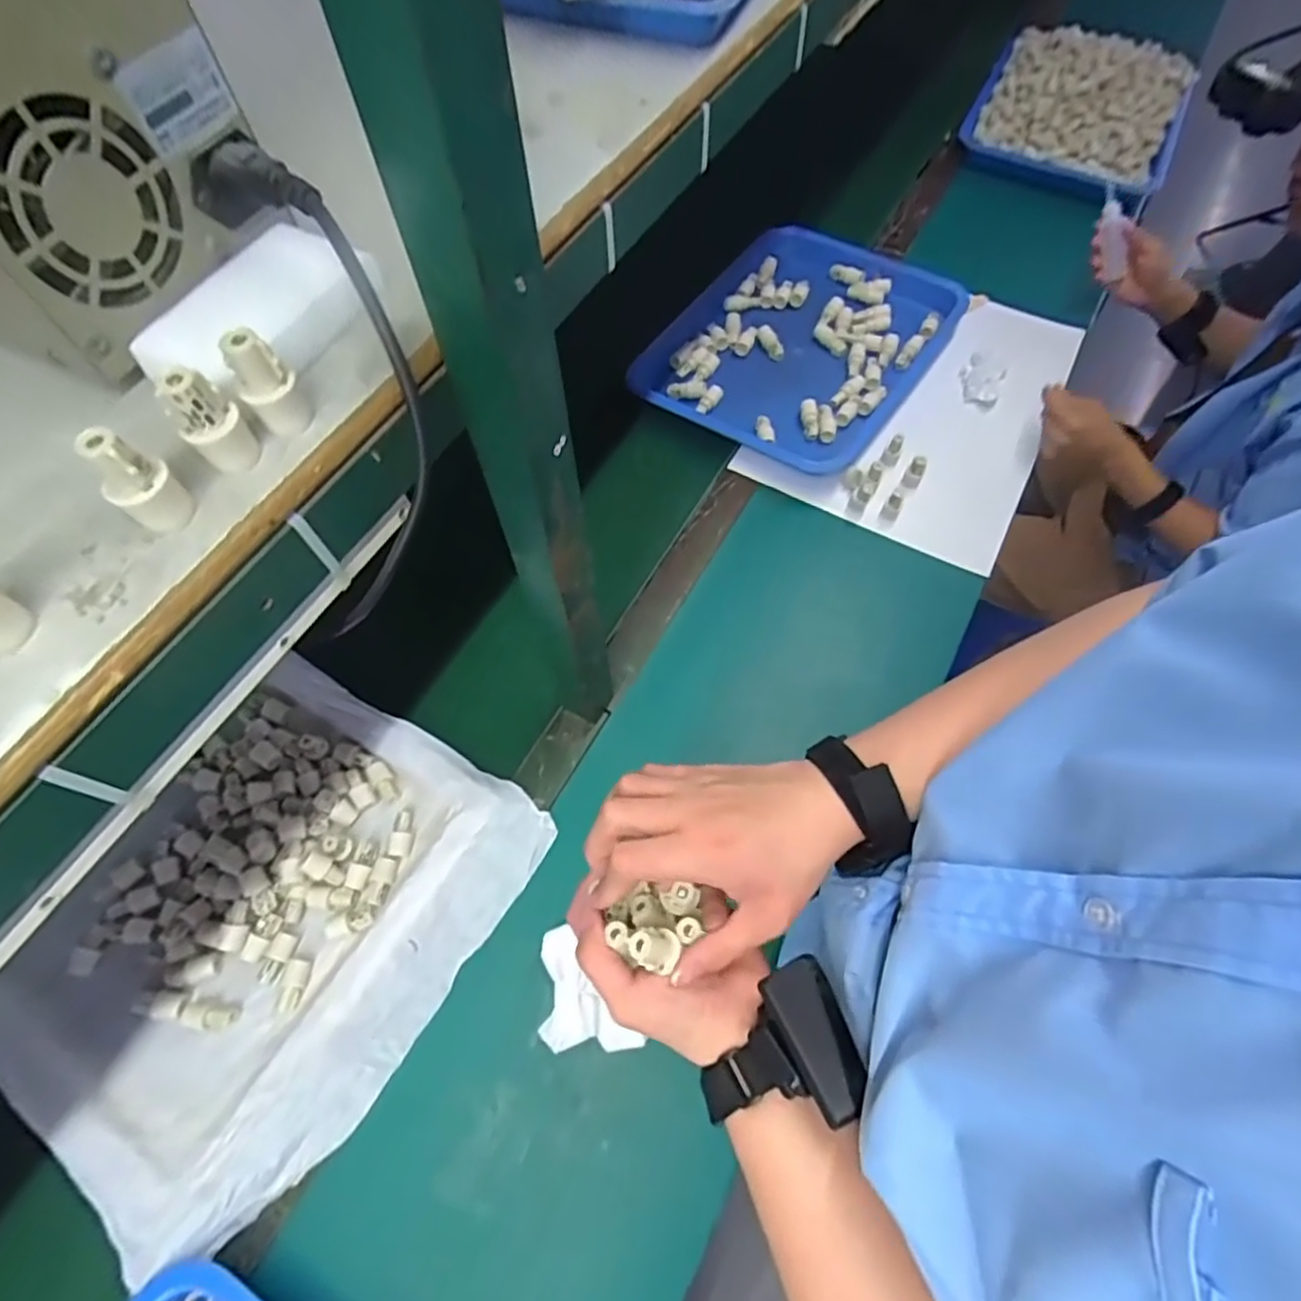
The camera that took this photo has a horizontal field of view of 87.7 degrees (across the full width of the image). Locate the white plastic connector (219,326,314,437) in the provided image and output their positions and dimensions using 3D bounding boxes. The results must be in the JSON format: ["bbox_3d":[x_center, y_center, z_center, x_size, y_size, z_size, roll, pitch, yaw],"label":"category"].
[{"bbox_3d":[-0.160,-0.112,0.283,0.021,0.044,0.018,-29,66,-13],"label":"white plastic connector"}]

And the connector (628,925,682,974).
[{"bbox_3d":[0.003,0.159,0.365,0.026,0.019,0.021,16,65,9],"label":"connector"}]

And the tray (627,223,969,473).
[{"bbox_3d":[0.205,-0.442,0.961,0.352,0.038,0.433,31,68,15],"label":"tray"}]

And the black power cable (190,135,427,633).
[{"bbox_3d":[-0.152,-0.117,0.335,0.082,0.234,0.040,-7,26,-3],"label":"black power cable"}]

